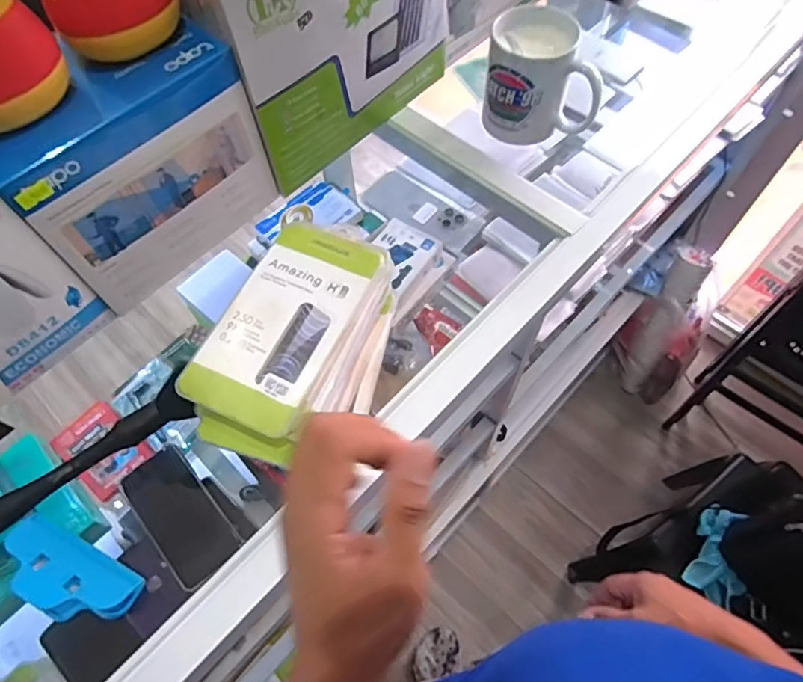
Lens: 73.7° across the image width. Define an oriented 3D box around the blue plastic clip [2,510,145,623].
[{"bbox_3d":[-0.233,0.158,0.364,0.101,0.025,0.045,22,65,14],"label":"blue plastic clip"}]

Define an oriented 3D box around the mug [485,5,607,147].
[{"bbox_3d":[0.138,-0.259,0.523,0.109,0.106,0.079,10,63,8],"label":"mug"}]

